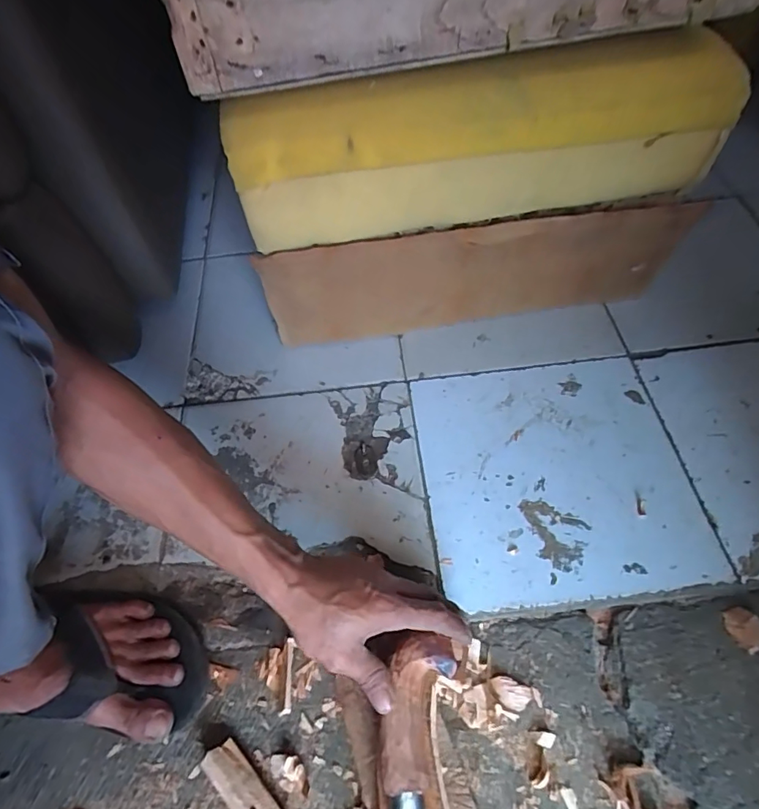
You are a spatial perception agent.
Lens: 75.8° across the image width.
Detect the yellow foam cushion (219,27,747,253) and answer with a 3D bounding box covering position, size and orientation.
[{"bbox_3d":[0.112,-0.265,0.502,0.515,0.155,0.071,-11,56,-3],"label":"yellow foam cushion"}]

